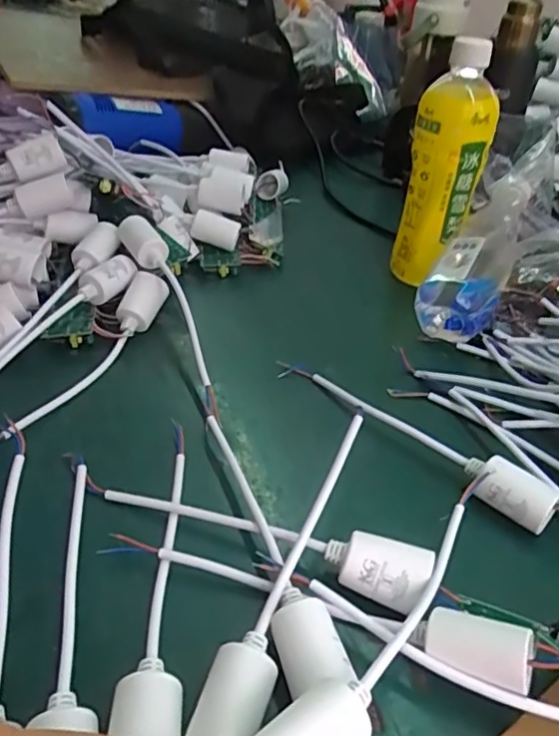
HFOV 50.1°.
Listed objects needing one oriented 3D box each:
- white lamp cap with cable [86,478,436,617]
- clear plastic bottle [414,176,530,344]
[{"bbox_3d":[-0.017,0.086,0.322,0.192,0.024,0.028,16,39,15],"label":"white lamp cap with cable"},{"bbox_3d":[0.177,-0.102,0.516,0.055,0.052,0.174,24,62,24],"label":"clear plastic bottle"}]

